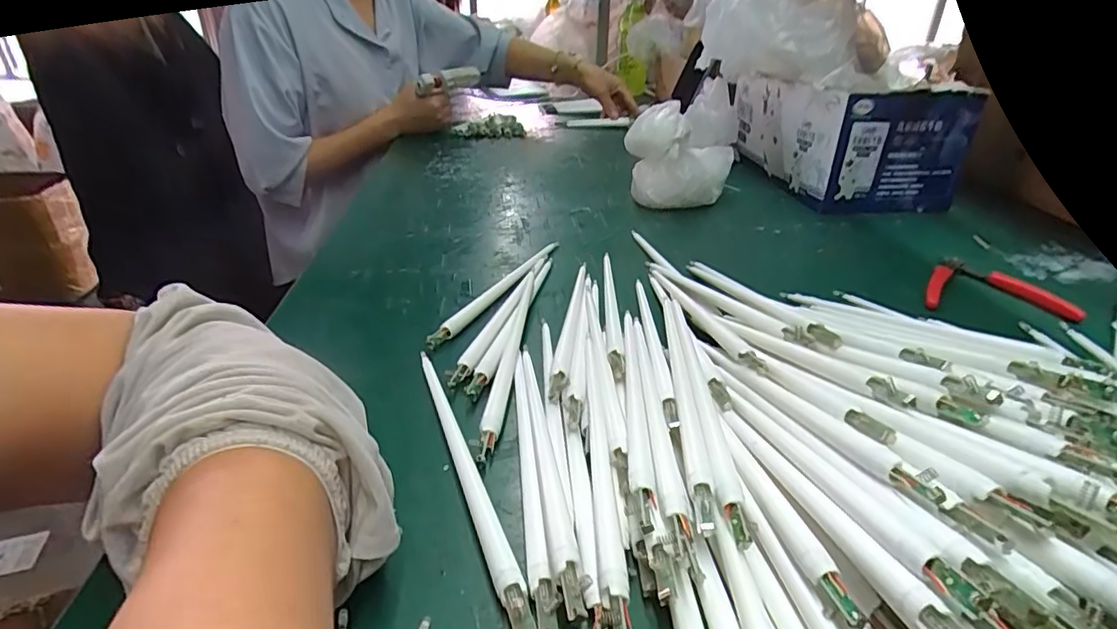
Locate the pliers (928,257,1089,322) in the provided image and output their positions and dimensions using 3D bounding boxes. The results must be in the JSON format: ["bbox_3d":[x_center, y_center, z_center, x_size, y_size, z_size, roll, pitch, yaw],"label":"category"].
[{"bbox_3d":[0.360,-0.024,0.474,0.111,0.011,0.088,7,31,10],"label":"pliers"}]

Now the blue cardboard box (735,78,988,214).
[{"bbox_3d":[0.360,-0.238,0.735,0.184,0.129,0.274,-2,30,-5],"label":"blue cardboard box"}]

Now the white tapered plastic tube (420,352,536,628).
[{"bbox_3d":[-0.048,0.076,0.286,0.011,0.011,0.198,-11,31,-19],"label":"white tapered plastic tube"}]

